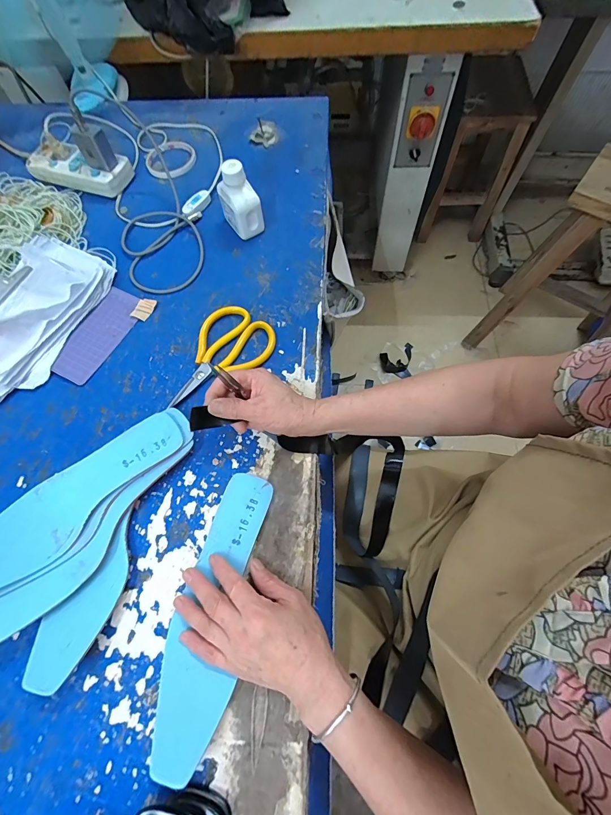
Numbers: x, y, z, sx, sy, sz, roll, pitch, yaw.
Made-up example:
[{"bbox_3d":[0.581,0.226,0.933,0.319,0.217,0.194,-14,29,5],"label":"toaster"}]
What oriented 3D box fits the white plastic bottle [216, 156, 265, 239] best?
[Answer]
[{"bbox_3d":[-0.097,-0.308,0.513,0.042,0.093,0.056,-35,71,-11],"label":"white plastic bottle"}]

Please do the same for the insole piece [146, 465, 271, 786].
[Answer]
[{"bbox_3d":[-0.091,0.190,0.343,0.070,0.019,0.251,8,61,4],"label":"insole piece"}]

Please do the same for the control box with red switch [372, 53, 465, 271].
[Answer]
[{"bbox_3d":[0.288,-0.632,1.013,0.128,0.597,0.094,17,70,9],"label":"control box with red switch"}]

